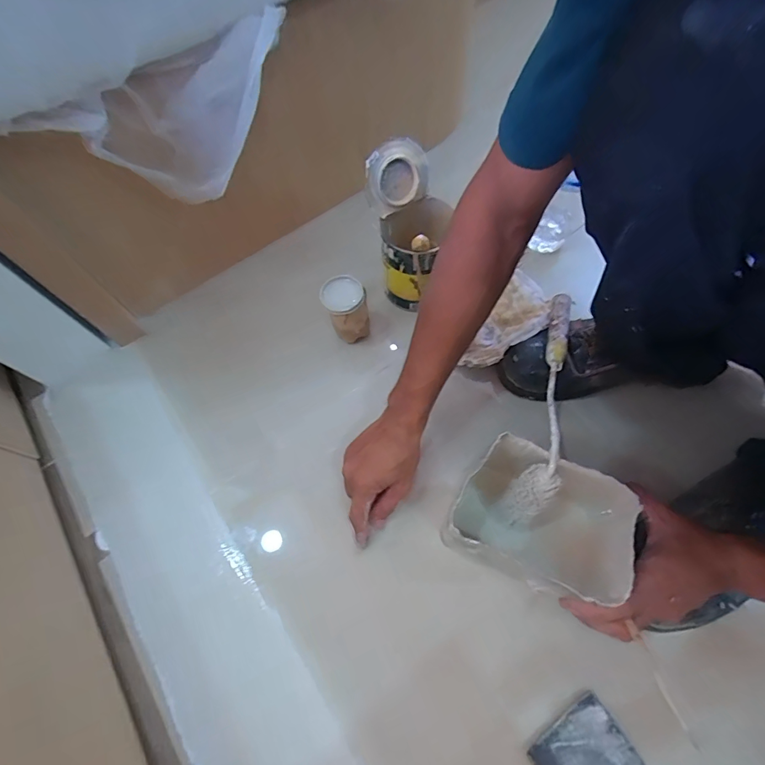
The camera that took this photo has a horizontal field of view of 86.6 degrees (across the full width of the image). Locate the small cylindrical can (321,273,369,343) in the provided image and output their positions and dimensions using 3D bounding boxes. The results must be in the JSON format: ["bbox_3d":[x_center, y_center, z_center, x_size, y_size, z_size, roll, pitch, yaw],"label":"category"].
[{"bbox_3d":[-0.052,-0.099,0.582,0.055,0.107,0.058,-1,65,2],"label":"small cylindrical can"}]

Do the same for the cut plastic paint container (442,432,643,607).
[{"bbox_3d":[0.168,0.146,0.431,0.150,0.134,0.111,26,69,14],"label":"cut plastic paint container"}]

